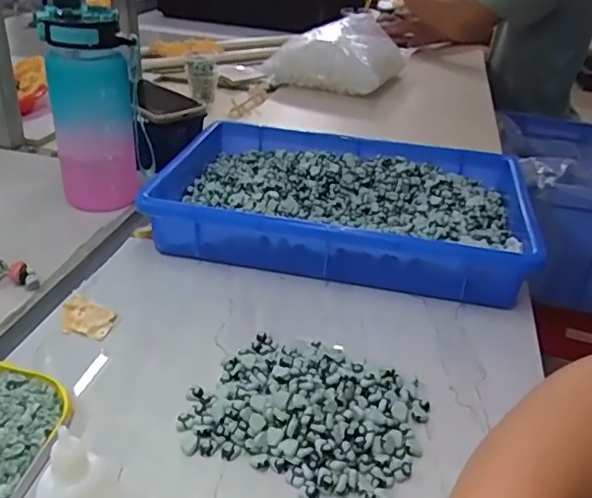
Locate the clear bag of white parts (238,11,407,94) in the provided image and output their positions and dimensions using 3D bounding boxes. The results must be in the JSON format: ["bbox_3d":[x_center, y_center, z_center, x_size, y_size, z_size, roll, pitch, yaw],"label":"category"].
[{"bbox_3d":[0.045,-0.387,1.165,0.298,0.105,0.216,15,32,19],"label":"clear bag of white parts"}]

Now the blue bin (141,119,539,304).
[{"bbox_3d":[0.047,-0.051,0.630,0.362,0.063,0.239,8,31,10],"label":"blue bin"}]

